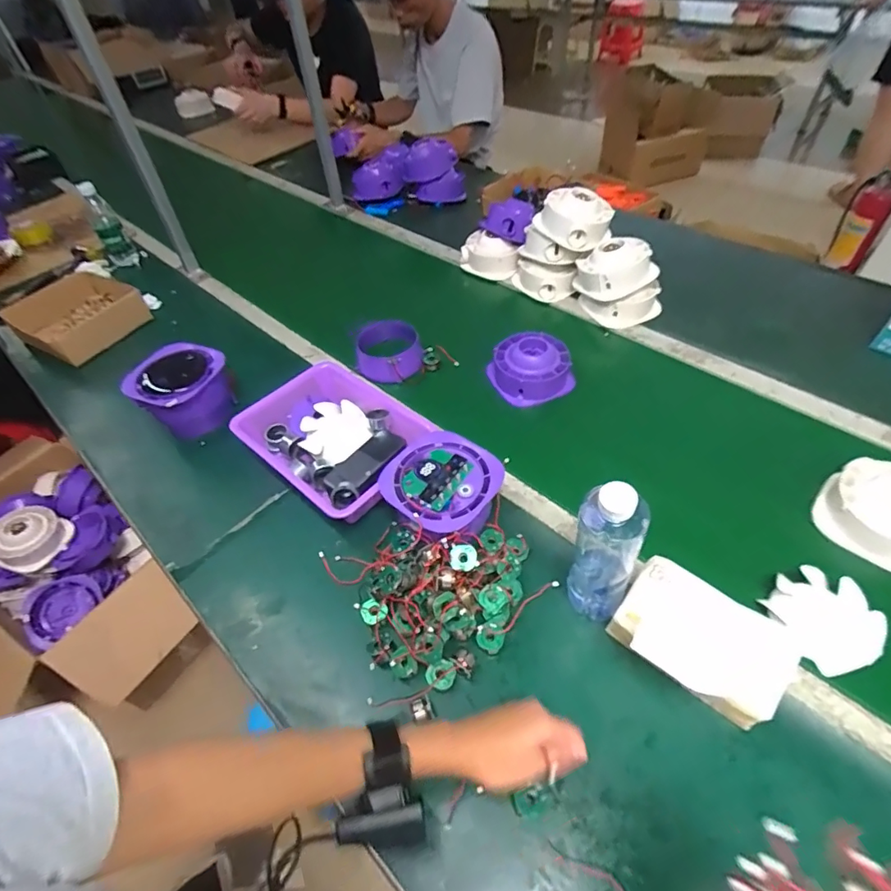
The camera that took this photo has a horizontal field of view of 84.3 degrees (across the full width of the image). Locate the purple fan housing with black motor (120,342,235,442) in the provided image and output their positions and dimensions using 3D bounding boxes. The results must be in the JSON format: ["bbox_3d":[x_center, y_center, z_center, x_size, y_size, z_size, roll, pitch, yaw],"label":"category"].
[{"bbox_3d":[-0.432,-0.084,0.832,0.150,0.119,0.120,-33,56,-21],"label":"purple fan housing with black motor"}]

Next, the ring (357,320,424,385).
[{"bbox_3d":[-0.103,-0.174,0.919,0.117,0.066,0.103,-7,51,-1],"label":"ring"}]

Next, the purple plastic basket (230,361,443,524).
[{"bbox_3d":[-0.157,-0.020,0.760,0.282,0.068,0.233,31,60,27],"label":"purple plastic basket"}]

